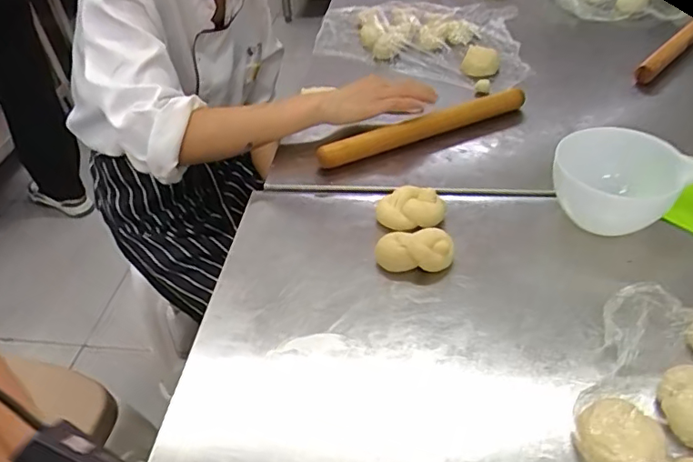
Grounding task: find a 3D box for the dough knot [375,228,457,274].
[{"bbox_3d":[0.065,0.018,0.514,0.071,0.030,0.036,3,45,9],"label":"dough knot"}]

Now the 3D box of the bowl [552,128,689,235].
[{"bbox_3d":[0.249,-0.036,0.510,0.110,0.092,0.076,16,48,21],"label":"bowl"}]

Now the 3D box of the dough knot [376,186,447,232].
[{"bbox_3d":[0.066,-0.020,0.556,0.069,0.037,0.042,2,44,8],"label":"dough knot"}]

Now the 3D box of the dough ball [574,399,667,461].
[{"bbox_3d":[0.184,0.143,0.368,0.043,0.028,0.051,-35,51,-27],"label":"dough ball"}]

